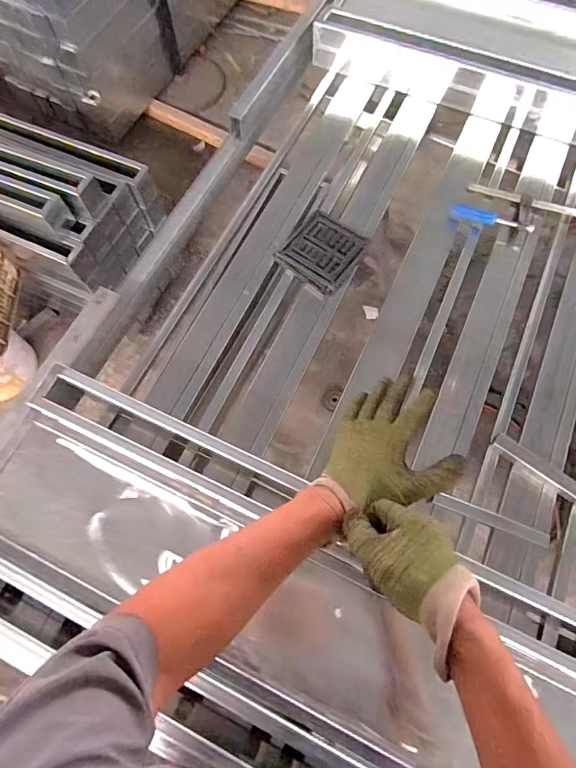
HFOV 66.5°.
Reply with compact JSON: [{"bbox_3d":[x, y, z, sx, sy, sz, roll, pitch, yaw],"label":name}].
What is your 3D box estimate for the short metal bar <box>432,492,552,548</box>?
[{"bbox_3d":[0.334,0.223,0.725,0.191,0.019,0.025,20,70,8],"label":"short metal bar"}]

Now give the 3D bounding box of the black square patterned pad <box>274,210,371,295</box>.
[{"bbox_3d":[0.073,-0.279,0.923,0.146,0.029,0.163,35,73,13],"label":"black square patterned pad"}]

